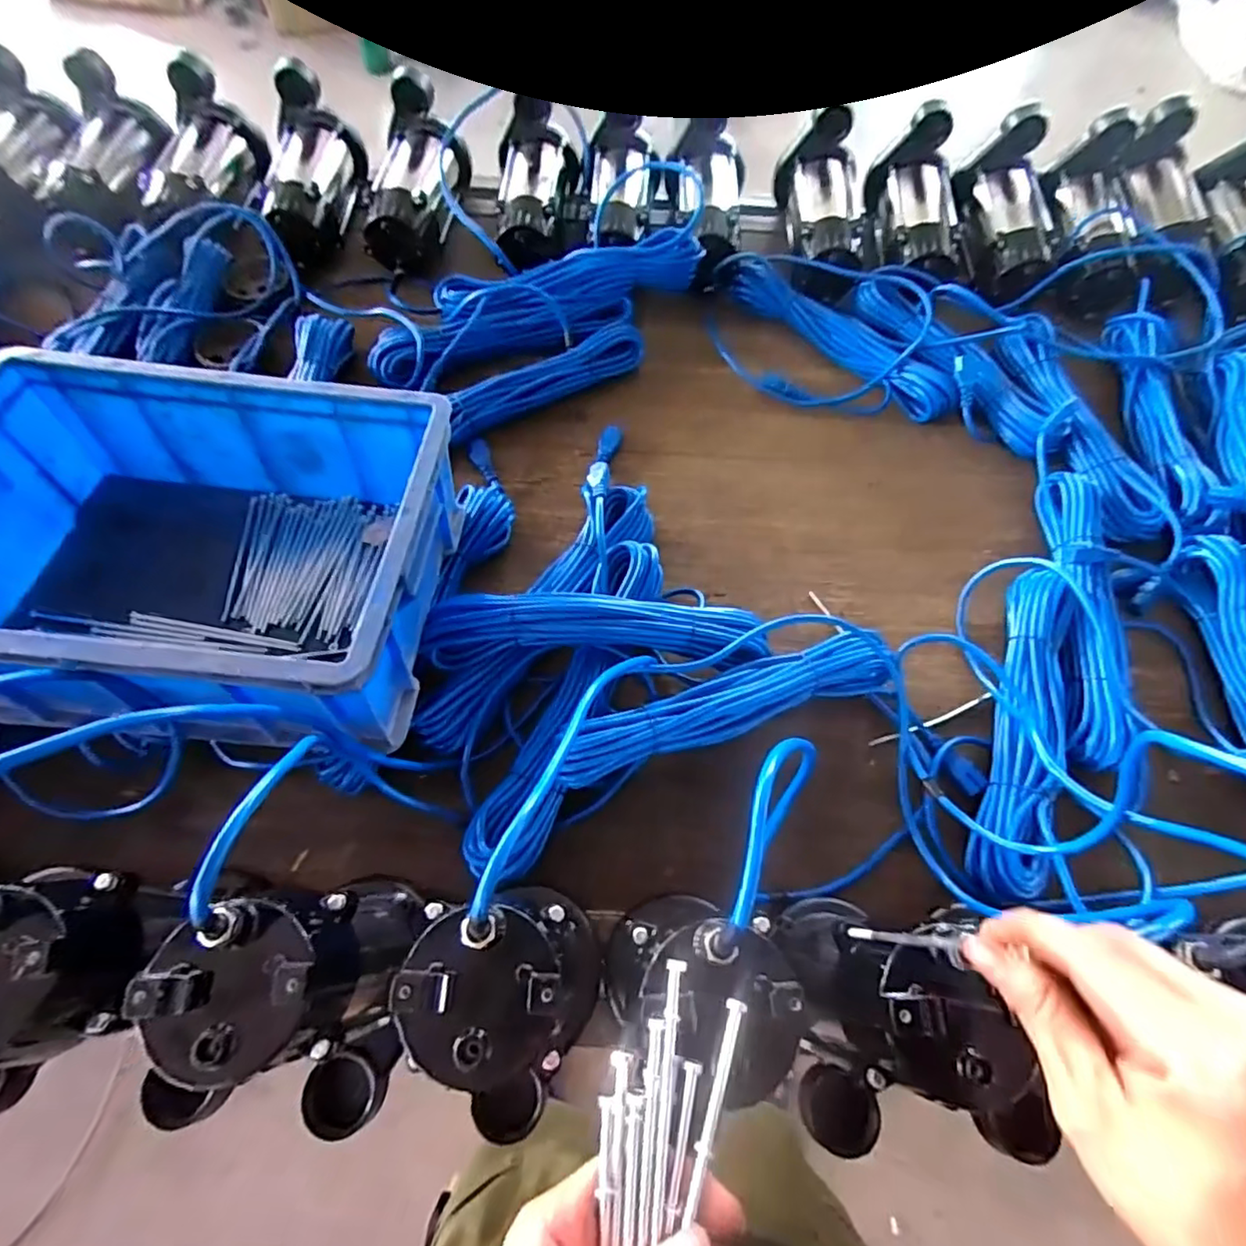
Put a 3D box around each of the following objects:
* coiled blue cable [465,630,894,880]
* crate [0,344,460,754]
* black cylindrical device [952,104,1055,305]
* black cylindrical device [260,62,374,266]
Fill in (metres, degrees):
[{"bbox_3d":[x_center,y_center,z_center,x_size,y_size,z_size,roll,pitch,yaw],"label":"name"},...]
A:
[{"bbox_3d":[0.056,0.100,0.573,0.428,0.080,0.099,-23,67,-12],"label":"coiled blue cable"},{"bbox_3d":[-0.364,-0.068,0.533,0.406,0.170,0.301,4,64,0],"label":"crate"},{"bbox_3d":[0.560,-0.596,0.903,0.135,0.104,0.270,3,78,0],"label":"black cylindrical device"},{"bbox_3d":[-0.459,-0.648,0.897,0.115,0.133,0.264,-3,65,-3],"label":"black cylindrical device"}]

